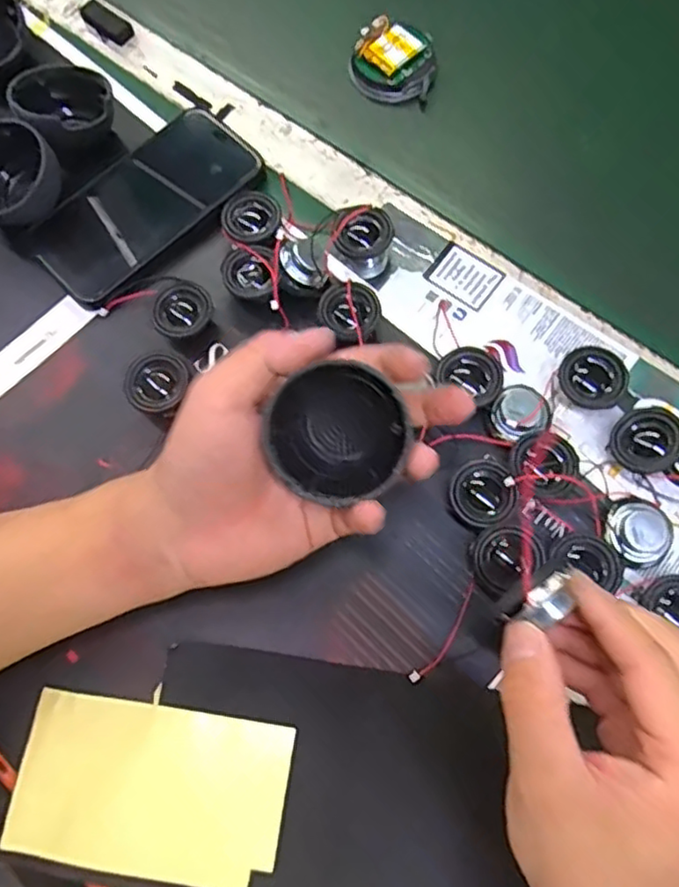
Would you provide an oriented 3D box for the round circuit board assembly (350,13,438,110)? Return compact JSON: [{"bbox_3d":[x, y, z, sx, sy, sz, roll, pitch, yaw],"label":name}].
[{"bbox_3d":[0.040,-0.267,0.456,0.057,0.024,0.050,15,73,7],"label":"round circuit board assembly"}]

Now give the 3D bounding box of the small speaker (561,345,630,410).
[{"bbox_3d":[0.141,-0.036,0.360,0.035,0.013,0.031,34,108,15],"label":"small speaker"}]

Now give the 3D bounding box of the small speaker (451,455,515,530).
[{"bbox_3d":[0.075,0.027,0.342,0.031,0.011,0.032,-1,72,2],"label":"small speaker"}]

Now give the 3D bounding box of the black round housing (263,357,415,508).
[{"bbox_3d":[0.000,-0.004,0.283,0.057,0.025,0.058,-38,75,-10],"label":"black round housing"}]

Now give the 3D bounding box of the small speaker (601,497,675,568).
[{"bbox_3d":[0.156,0.045,0.335,0.034,0.017,0.035,-1,72,2],"label":"small speaker"}]

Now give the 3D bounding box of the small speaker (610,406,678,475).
[{"bbox_3d":[0.164,-0.002,0.345,0.034,0.012,0.034,-7,77,33],"label":"small speaker"}]

